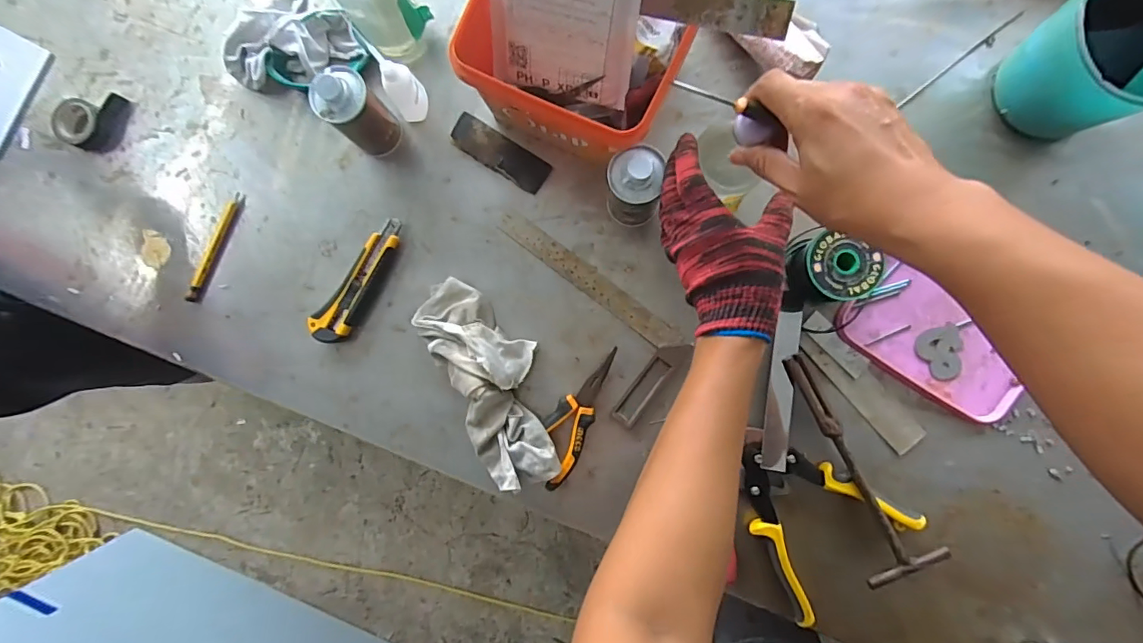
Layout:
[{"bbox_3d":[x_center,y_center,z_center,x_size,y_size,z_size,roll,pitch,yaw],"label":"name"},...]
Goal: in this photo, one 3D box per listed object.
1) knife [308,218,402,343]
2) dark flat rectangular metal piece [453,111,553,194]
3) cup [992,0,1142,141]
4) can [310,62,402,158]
[{"bbox_3d":[-0.228,-0.043,0.531,0.037,0.023,0.150,34,90,5],"label":"knife"},{"bbox_3d":[-0.079,-0.185,0.535,0.112,0.010,0.038,33,90,5],"label":"dark flat rectangular metal piece"},{"bbox_3d":[0.480,-0.233,0.451,0.124,0.108,0.107,17,89,4],"label":"cup"},{"bbox_3d":[-0.214,-0.209,0.496,0.052,0.108,0.042,-45,85,1],"label":"can"}]

